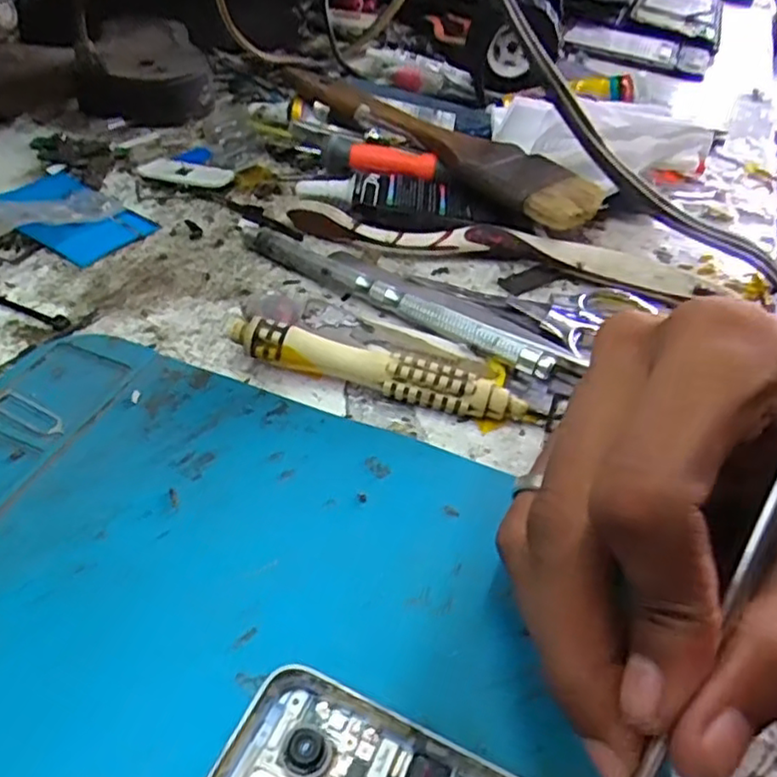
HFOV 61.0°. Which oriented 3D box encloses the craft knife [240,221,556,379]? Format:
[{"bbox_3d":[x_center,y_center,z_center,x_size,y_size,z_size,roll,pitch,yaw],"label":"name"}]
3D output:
[{"bbox_3d":[-0.002,-0.034,0.237,0.131,0.008,0.007,29,48,19],"label":"craft knife"}]

